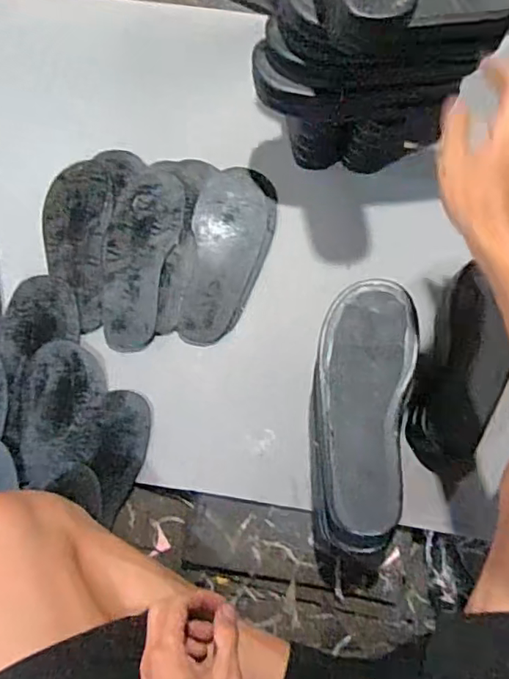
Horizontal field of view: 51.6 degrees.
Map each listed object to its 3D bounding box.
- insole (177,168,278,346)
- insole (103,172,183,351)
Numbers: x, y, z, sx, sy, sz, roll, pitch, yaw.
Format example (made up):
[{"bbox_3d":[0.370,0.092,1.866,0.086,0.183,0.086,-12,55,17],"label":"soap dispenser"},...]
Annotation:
[{"bbox_3d":[-0.033,-0.118,0.703,0.104,0.013,0.260,6,74,3],"label":"insole"},{"bbox_3d":[-0.159,-0.113,0.713,0.096,0.006,0.257,8,74,4],"label":"insole"}]

